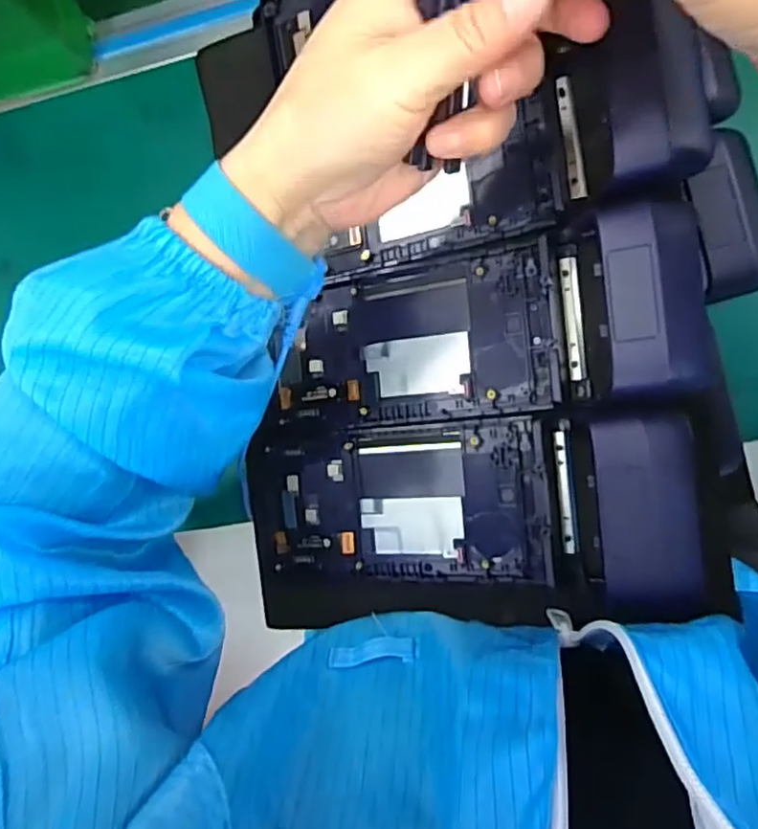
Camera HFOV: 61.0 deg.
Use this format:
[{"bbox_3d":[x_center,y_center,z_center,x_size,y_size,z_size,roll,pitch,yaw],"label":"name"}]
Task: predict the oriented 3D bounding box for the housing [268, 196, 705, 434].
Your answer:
[{"bbox_3d":[0.042,-0.038,0.319,0.212,0.047,0.084,-7,89,35],"label":"housing"}]

